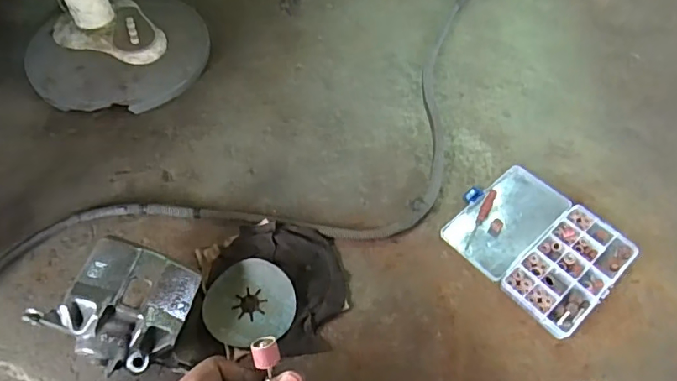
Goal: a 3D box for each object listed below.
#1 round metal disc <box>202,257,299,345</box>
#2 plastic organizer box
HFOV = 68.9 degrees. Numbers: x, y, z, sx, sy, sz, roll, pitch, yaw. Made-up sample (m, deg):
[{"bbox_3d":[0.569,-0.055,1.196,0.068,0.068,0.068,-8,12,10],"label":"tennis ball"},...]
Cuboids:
[{"bbox_3d":[-0.108,0.133,0.596,0.105,0.020,0.101,1,57,-1],"label":"round metal disc"},{"bbox_3d":[0.264,0.066,0.659,0.176,0.020,0.201,-35,64,-22],"label":"plastic organizer box"}]

